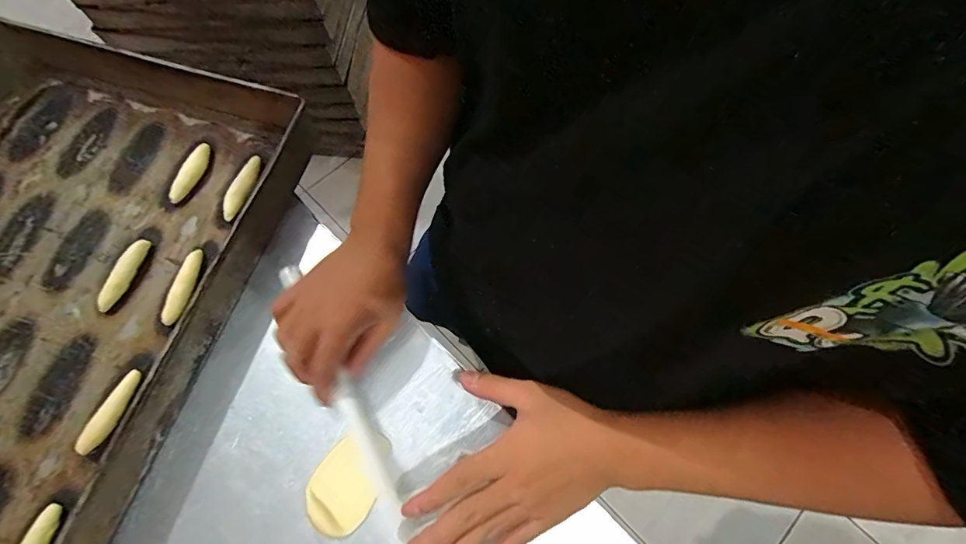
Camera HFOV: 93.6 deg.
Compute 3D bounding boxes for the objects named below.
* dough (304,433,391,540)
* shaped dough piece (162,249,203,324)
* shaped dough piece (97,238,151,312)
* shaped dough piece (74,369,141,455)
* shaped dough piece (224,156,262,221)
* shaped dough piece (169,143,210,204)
[{"bbox_3d":[-0.109,0.168,0.367,0.052,0.008,0.079,29,70,11],"label":"dough"},{"bbox_3d":[-0.277,0.012,0.420,0.017,0.015,0.072,7,67,3],"label":"shaped dough piece"},{"bbox_3d":[-0.338,0.002,0.425,0.017,0.016,0.071,20,69,8],"label":"shaped dough piece"},{"bbox_3d":[-0.310,0.117,0.381,0.021,0.014,0.070,24,69,9],"label":"shaped dough piece"},{"bbox_3d":[-0.242,-0.085,0.458,0.019,0.014,0.073,14,68,6],"label":"shaped dough piece"},{"bbox_3d":[-0.303,-0.103,0.469,0.018,0.012,0.069,18,68,7],"label":"shaped dough piece"}]

